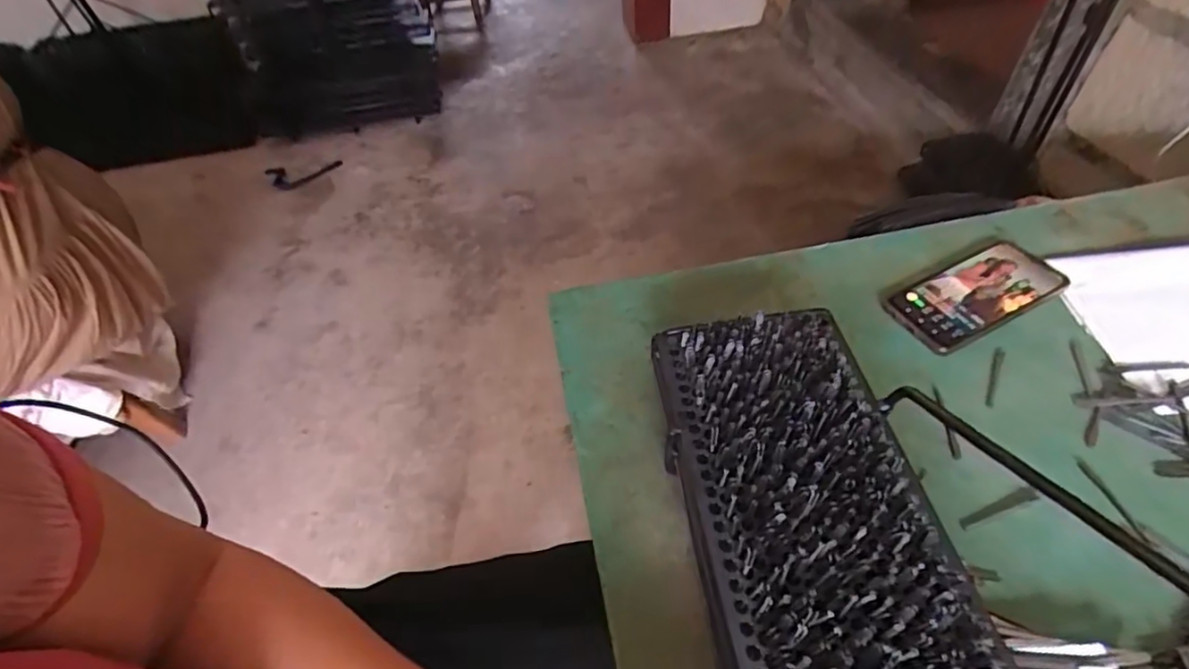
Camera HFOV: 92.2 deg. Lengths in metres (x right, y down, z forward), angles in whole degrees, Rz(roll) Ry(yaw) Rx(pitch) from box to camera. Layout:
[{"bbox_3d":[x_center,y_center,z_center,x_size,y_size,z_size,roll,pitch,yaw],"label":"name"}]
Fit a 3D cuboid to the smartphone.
[{"bbox_3d":[0.361,-0.041,0.541,0.169,0.011,0.078,-23,51,-14],"label":"smartphone"}]

